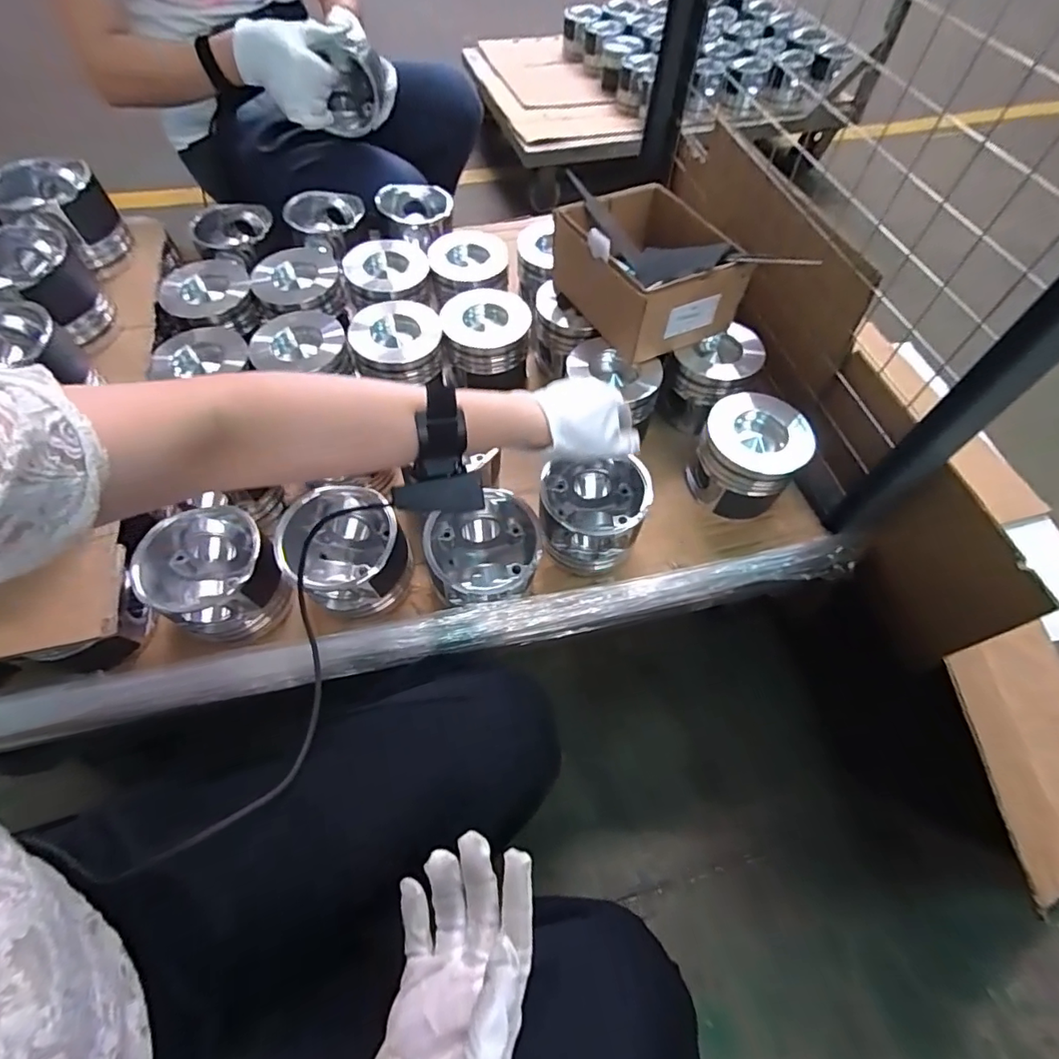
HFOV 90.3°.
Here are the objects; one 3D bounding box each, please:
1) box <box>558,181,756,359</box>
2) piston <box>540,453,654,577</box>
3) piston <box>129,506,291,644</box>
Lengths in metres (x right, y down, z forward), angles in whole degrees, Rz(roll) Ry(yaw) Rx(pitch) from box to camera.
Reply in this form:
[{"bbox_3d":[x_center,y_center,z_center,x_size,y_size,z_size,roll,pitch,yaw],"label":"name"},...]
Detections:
[{"bbox_3d":[0.140,-0.319,0.642,0.154,0.090,0.200,-27,63,-15],"label":"box"},{"bbox_3d":[0.068,-0.018,0.579,0.109,0.106,0.103,-8,60,-5],"label":"piston"},{"bbox_3d":[-0.307,0.047,0.528,0.102,0.090,0.111,0,60,0],"label":"piston"}]

